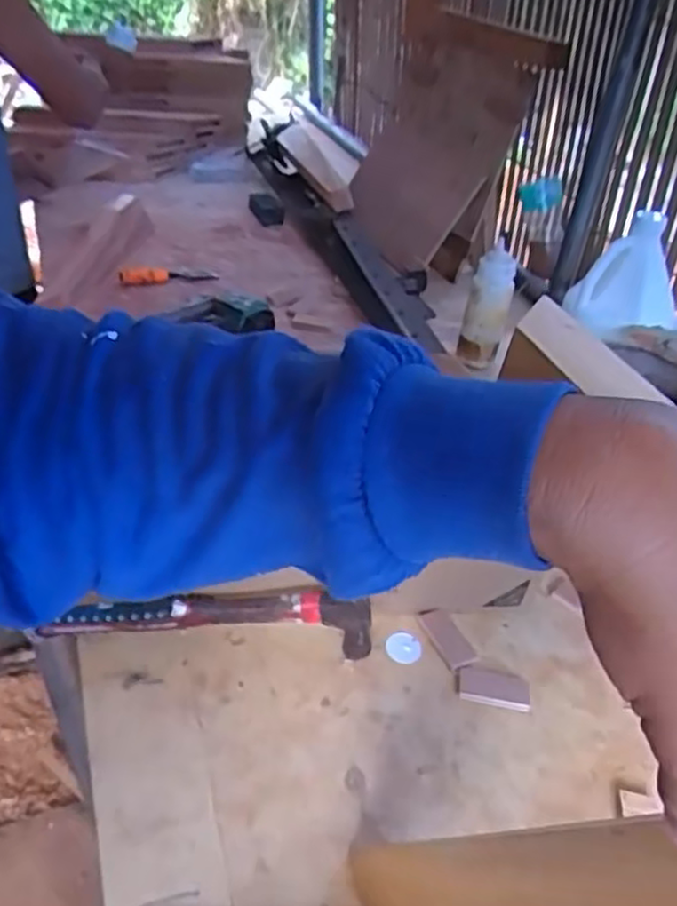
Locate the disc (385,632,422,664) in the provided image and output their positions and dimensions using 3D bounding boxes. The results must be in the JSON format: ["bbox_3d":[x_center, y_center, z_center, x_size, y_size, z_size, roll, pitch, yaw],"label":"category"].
[{"bbox_3d":[0.066,0.198,0.717,0.036,0.004,0.038,3,36,-2],"label":"disc"}]

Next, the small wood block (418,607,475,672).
[{"bbox_3d":[0.110,0.189,0.723,0.030,0.009,0.072,-11,39,-21],"label":"small wood block"}]

